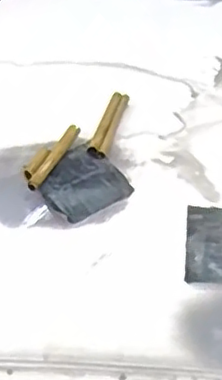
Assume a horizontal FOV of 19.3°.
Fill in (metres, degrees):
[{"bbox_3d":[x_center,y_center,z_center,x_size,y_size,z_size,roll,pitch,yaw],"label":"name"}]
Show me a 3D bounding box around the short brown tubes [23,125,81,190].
[{"bbox_3d":[-0.083,-0.051,0.938,0.028,0.021,0.135,21,46,21],"label":"short brown tubes"}]

